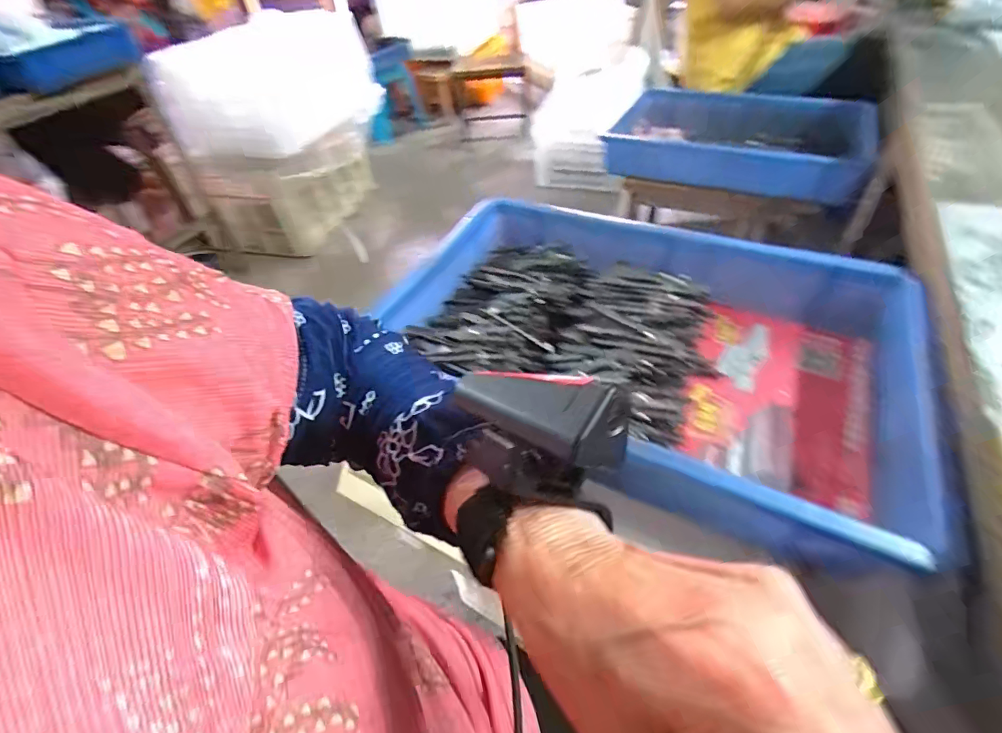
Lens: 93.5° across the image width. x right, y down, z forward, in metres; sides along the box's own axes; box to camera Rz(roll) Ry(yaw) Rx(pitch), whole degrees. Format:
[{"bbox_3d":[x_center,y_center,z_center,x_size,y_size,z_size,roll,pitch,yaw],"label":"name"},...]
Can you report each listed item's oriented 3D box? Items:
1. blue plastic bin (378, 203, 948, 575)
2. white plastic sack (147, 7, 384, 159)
[{"bbox_3d":[0.117,-0.019,0.430,0.422,0.081,0.287,17,49,21],"label":"blue plastic bin"},{"bbox_3d":[-0.714,-0.866,1.477,0.455,0.316,0.574,26,53,28],"label":"white plastic sack"}]

